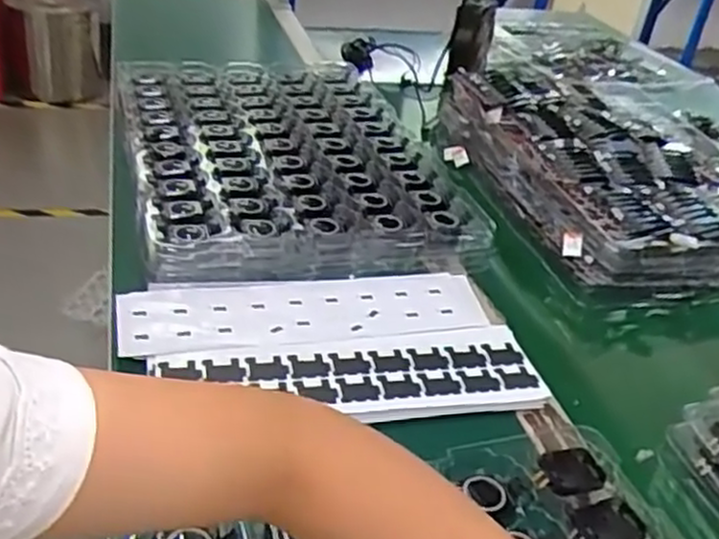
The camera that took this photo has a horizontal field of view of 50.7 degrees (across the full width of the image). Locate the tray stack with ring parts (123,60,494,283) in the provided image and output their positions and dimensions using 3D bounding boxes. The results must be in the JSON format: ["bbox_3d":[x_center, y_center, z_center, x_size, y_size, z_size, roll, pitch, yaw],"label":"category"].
[{"bbox_3d":[-0.086,-0.136,0.858,0.319,0.053,0.449,-4,34,-18],"label":"tray stack with ring parts"}]

